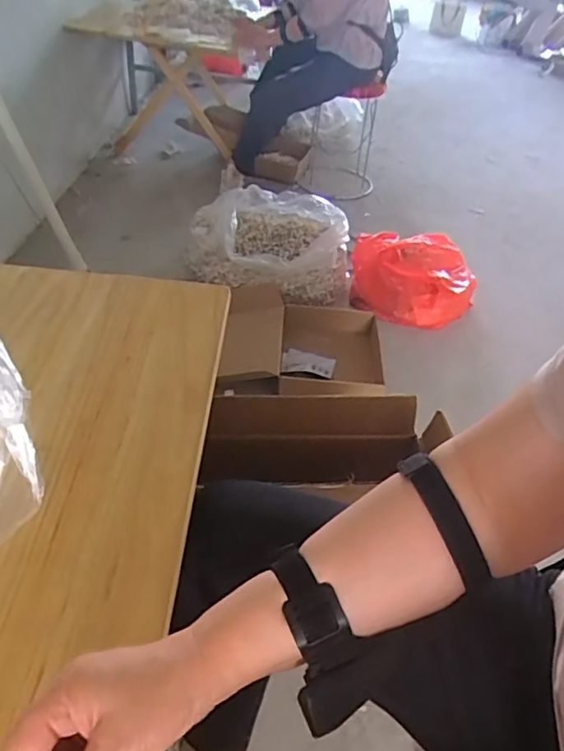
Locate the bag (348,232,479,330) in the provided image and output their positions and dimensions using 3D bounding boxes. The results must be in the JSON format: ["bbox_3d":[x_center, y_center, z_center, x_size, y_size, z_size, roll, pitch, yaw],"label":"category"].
[{"bbox_3d":[0.396,-0.301,1.675,0.384,0.168,0.294,13,41,8],"label":"bag"}]

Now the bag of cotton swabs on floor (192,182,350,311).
[{"bbox_3d":[-0.040,-0.429,1.725,0.486,0.215,0.388,-7,42,-16],"label":"bag of cotton swabs on floor"}]

